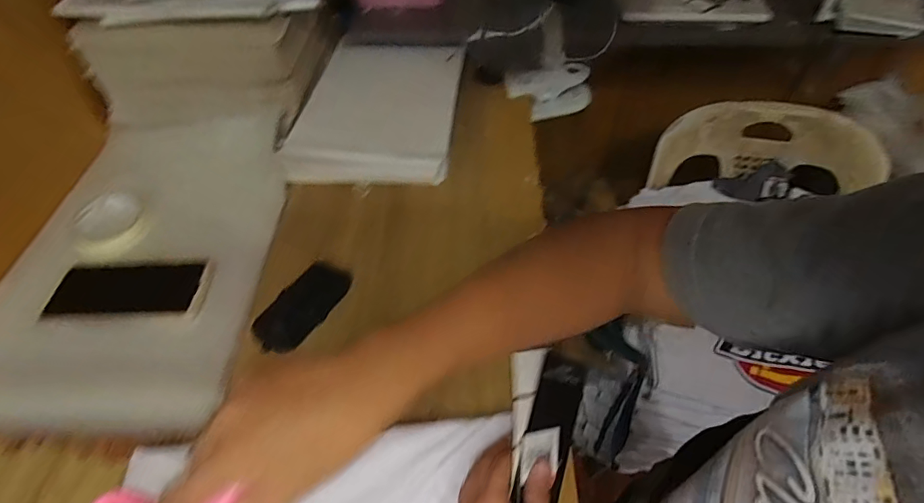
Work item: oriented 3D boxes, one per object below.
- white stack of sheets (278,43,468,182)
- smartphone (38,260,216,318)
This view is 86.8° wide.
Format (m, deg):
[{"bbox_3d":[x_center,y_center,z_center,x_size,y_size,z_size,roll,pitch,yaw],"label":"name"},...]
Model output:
[{"bbox_3d":[-0.117,-0.221,0.717,0.214,0.041,0.301,3,49,3],"label":"white stack of sheets"},{"bbox_3d":[-0.354,0.040,0.524,0.152,0.015,0.067,-1,49,0],"label":"smartphone"}]

